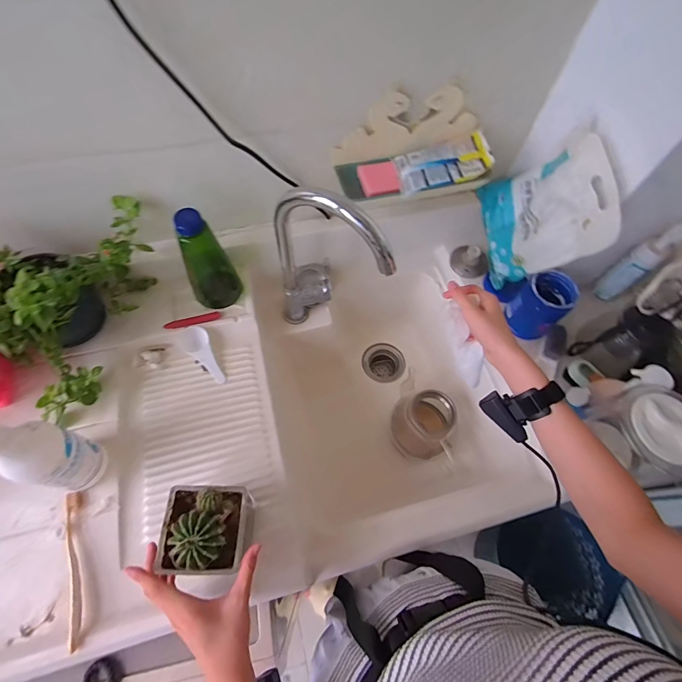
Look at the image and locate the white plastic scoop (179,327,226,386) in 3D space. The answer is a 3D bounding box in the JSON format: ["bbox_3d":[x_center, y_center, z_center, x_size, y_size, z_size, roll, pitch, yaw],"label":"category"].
[{"bbox_3d":[-0.239,0.023,0.645,0.046,0.018,0.119,-38,71,-18],"label":"white plastic scoop"}]

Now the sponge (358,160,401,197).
[{"bbox_3d":[0.065,-0.275,0.623,0.063,0.014,0.074,-7,65,-6],"label":"sponge"}]

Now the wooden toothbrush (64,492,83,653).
[{"bbox_3d":[-0.353,0.295,0.482,0.021,0.022,0.183,-16,66,-10],"label":"wooden toothbrush"}]

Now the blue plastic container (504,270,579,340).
[{"bbox_3d":[0.383,-0.072,0.701,0.082,0.103,0.099,41,69,16],"label":"blue plastic container"}]

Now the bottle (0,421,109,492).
[{"bbox_3d":[-0.375,0.135,0.444,0.069,0.236,0.068,7,64,1],"label":"bottle"}]

